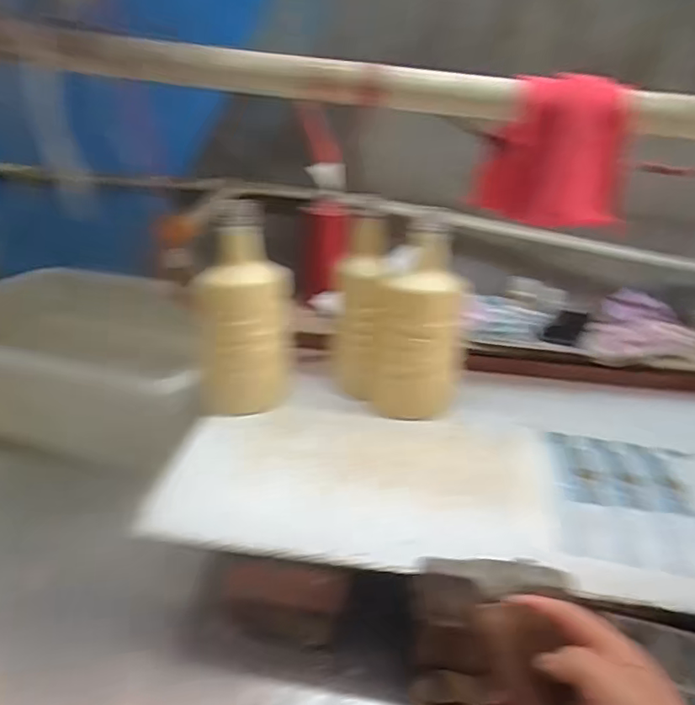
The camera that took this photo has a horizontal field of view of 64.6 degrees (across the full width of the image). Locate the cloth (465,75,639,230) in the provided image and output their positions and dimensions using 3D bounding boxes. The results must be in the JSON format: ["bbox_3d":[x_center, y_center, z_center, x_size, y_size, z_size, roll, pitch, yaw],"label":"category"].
[{"bbox_3d":[0.222,-0.213,0.590,0.156,0.150,0.106,10,33,12],"label":"cloth"}]

